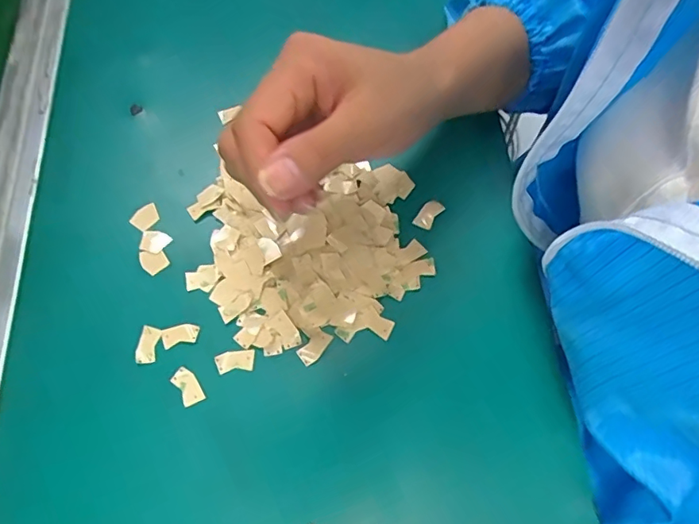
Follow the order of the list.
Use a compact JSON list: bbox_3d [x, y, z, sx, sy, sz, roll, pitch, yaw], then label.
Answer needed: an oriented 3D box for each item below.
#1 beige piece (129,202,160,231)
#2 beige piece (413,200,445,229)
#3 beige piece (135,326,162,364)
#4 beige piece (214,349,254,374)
[{"bbox_3d":[-0.124,-0.027,0.318,0.017,0.005,0.014,-42,72,-15],"label":"beige piece"},{"bbox_3d":[0.048,-0.030,0.317,0.011,0.004,0.020,35,72,15],"label":"beige piece"},{"bbox_3d":[-0.110,0.045,0.285,0.010,0.006,0.020,5,67,4],"label":"beige piece"},{"bbox_3d":[-0.062,0.053,0.283,0.020,0.005,0.011,-8,66,-2],"label":"beige piece"}]

